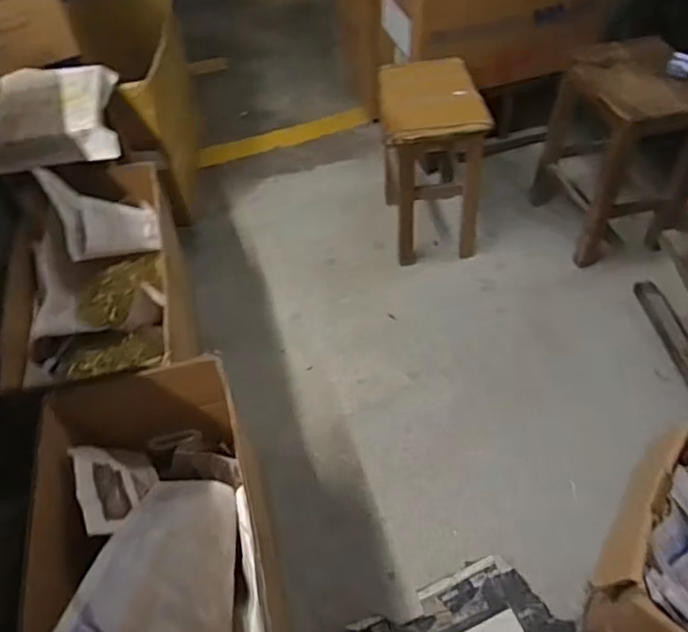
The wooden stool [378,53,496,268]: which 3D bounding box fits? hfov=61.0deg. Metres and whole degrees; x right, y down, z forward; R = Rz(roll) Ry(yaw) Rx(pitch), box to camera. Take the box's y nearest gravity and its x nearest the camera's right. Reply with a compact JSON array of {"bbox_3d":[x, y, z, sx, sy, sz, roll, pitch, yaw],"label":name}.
[{"bbox_3d":[0.234,-0.409,1.626,0.260,0.485,0.323,-2,49,2],"label":"wooden stool"}]

